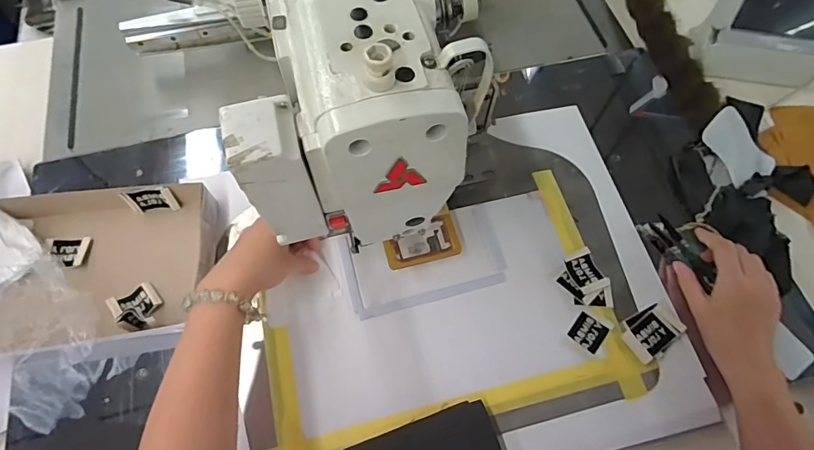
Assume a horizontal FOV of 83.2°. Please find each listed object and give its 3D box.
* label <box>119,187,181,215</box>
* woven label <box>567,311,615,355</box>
[{"bbox_3d":[-0.289,-0.027,0.517,0.053,0.036,0.014,-5,65,-4],"label":"label"},{"bbox_3d":[0.190,0.110,0.476,0.034,0.004,0.040,41,72,15],"label":"woven label"}]

